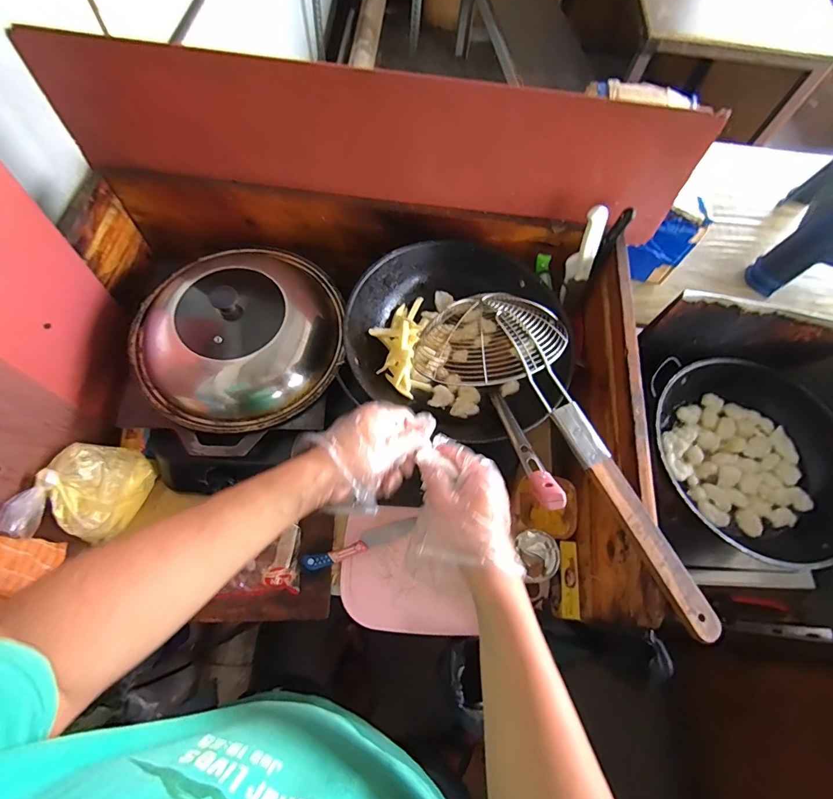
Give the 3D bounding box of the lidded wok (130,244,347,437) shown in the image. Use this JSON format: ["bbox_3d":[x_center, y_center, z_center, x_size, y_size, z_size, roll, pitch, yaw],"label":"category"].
[{"bbox_3d":[-0.269,-0.107,0.672,0.308,0.132,0.304,1,67,-3],"label":"lidded wok"}]

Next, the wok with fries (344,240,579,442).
[{"bbox_3d":[0.066,-0.098,0.669,0.319,0.100,0.292,1,67,-3],"label":"wok with fries"}]

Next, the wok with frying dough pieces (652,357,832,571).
[{"bbox_3d":[0.503,0.090,0.677,0.308,0.077,0.304,10,67,1],"label":"wok with frying dough pieces"}]

